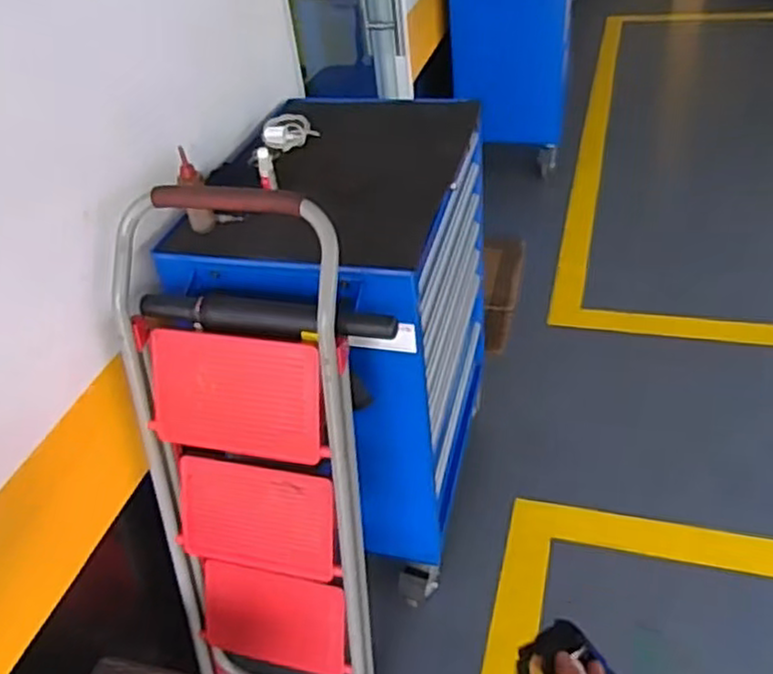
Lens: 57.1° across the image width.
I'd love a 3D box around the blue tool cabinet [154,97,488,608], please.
[{"bbox_3d":[-0.054,0.001,1.552,0.464,0.798,0.752,6,42,15],"label":"blue tool cabinet"}]

